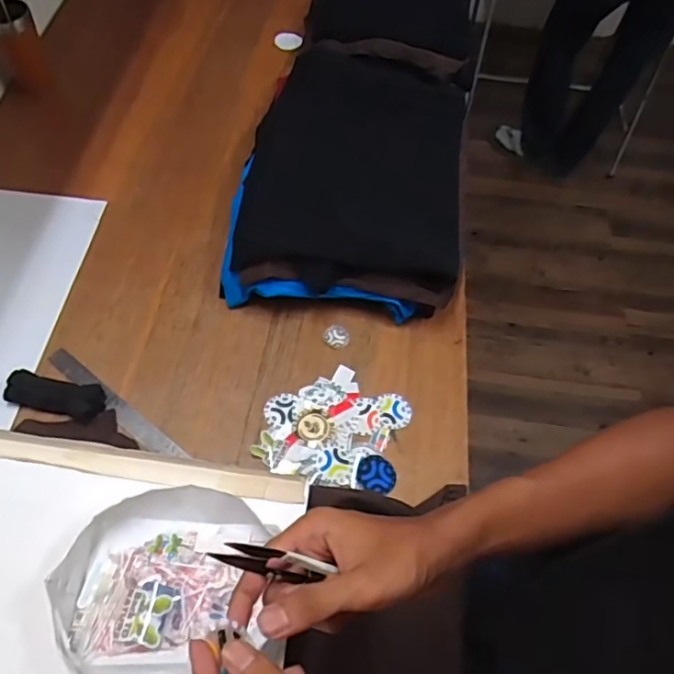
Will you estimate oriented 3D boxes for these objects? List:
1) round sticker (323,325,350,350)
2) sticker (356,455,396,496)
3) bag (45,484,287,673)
[{"bbox_3d":[-0.001,0.000,0.851,0.039,0.008,0.038,1,59,-2],"label":"round sticker"},{"bbox_3d":[0.052,0.181,0.745,0.052,0.009,0.048,1,59,-2],"label":"sticker"},{"bbox_3d":[-0.148,0.212,0.494,0.173,0.061,0.159,0,64,-2],"label":"bag"}]

